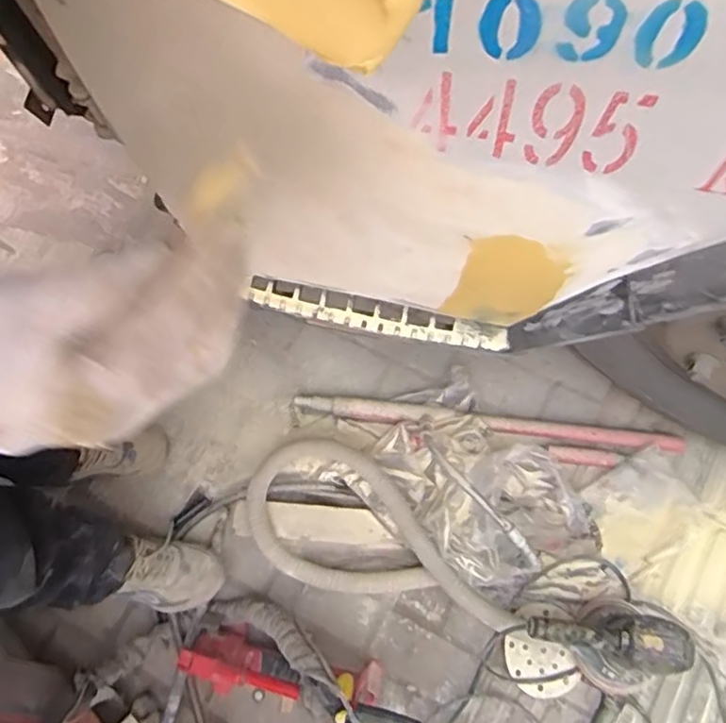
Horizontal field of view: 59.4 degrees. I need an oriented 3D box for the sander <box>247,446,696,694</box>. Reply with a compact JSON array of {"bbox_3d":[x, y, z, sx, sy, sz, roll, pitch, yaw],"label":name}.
[{"bbox_3d":[0.121,0.337,1.015,0.709,0.189,0.229,26,76,11],"label":"sander"}]

